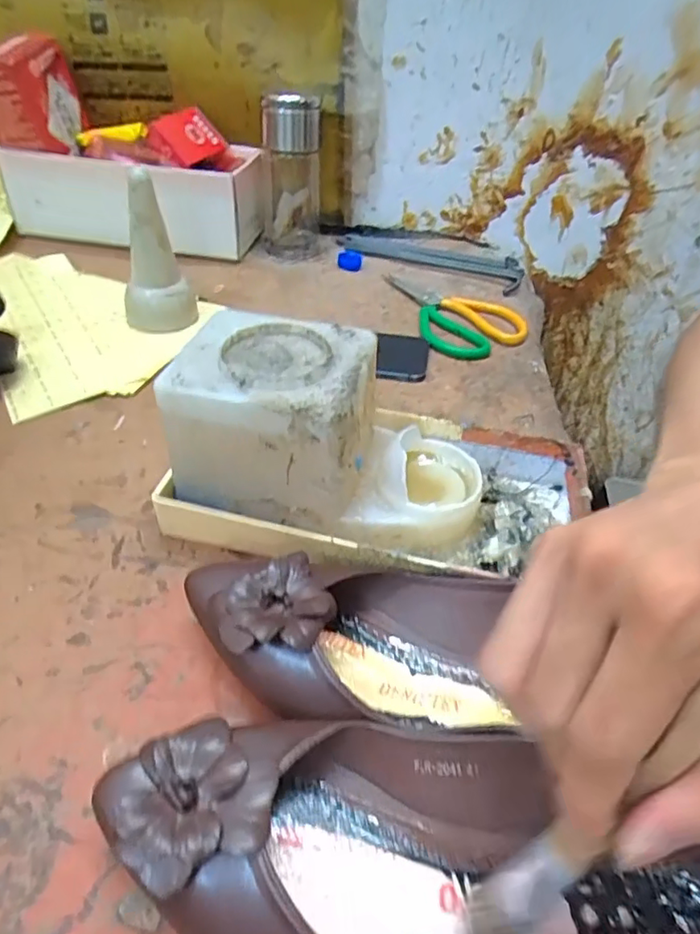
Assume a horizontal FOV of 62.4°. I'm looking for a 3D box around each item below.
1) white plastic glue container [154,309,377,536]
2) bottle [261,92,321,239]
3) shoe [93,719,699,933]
[{"bbox_3d":[-0.047,-0.033,0.377,0.121,0.090,0.106,7,43,2],"label":"white plastic glue container"},{"bbox_3d":[-0.071,-0.351,0.693,0.069,0.167,0.066,-1,43,-6],"label":"bottle"},{"bbox_3d":[0.017,0.151,0.231,0.231,0.070,0.092,8,43,6],"label":"shoe"}]

